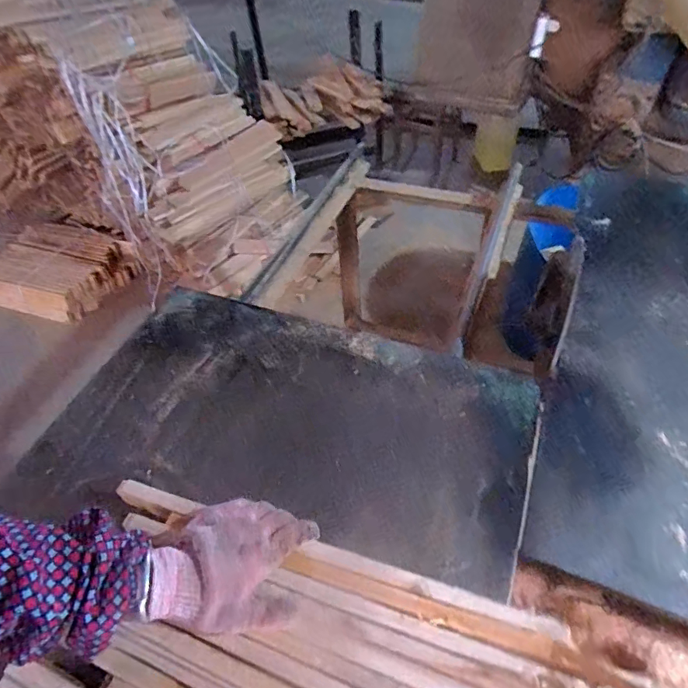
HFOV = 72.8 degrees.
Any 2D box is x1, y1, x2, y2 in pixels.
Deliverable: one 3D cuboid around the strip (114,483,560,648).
[{"bbox_3d":[-0.028,0.214,0.475,0.473,0.018,0.025,11,52,14],"label":"strip"}]

